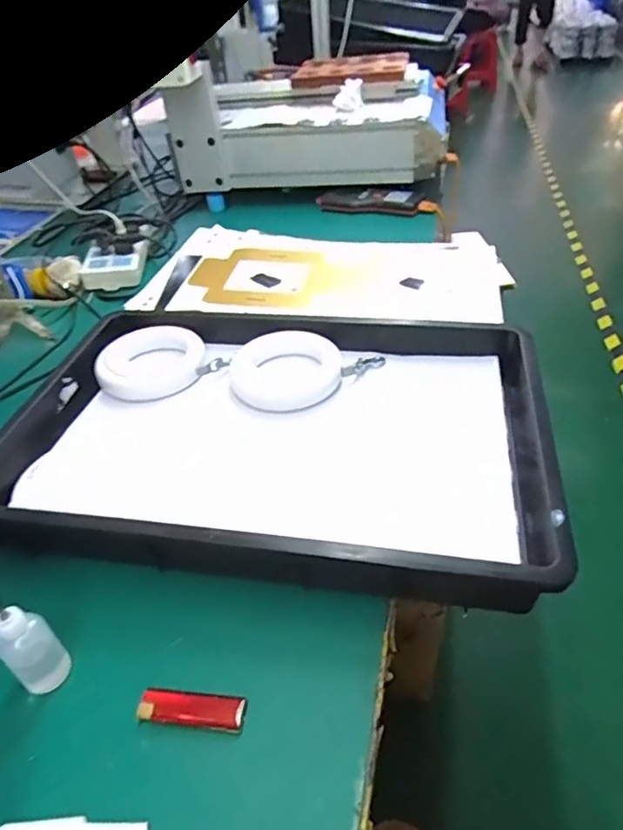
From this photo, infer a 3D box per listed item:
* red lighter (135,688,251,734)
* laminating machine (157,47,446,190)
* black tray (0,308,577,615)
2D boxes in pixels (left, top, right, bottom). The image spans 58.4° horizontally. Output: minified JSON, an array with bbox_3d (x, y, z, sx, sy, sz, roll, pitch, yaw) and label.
[{"bbox_3d":[-0.090,0.221,0.420,0.081,0.008,0.024,3,41,8],"label":"red lighter"},{"bbox_3d":[-0.004,-0.623,1.171,0.528,0.209,0.321,2,41,7],"label":"laminating machine"},{"bbox_3d":[-0.039,0.007,0.604,0.545,0.063,0.361,4,41,10],"label":"black tray"}]

